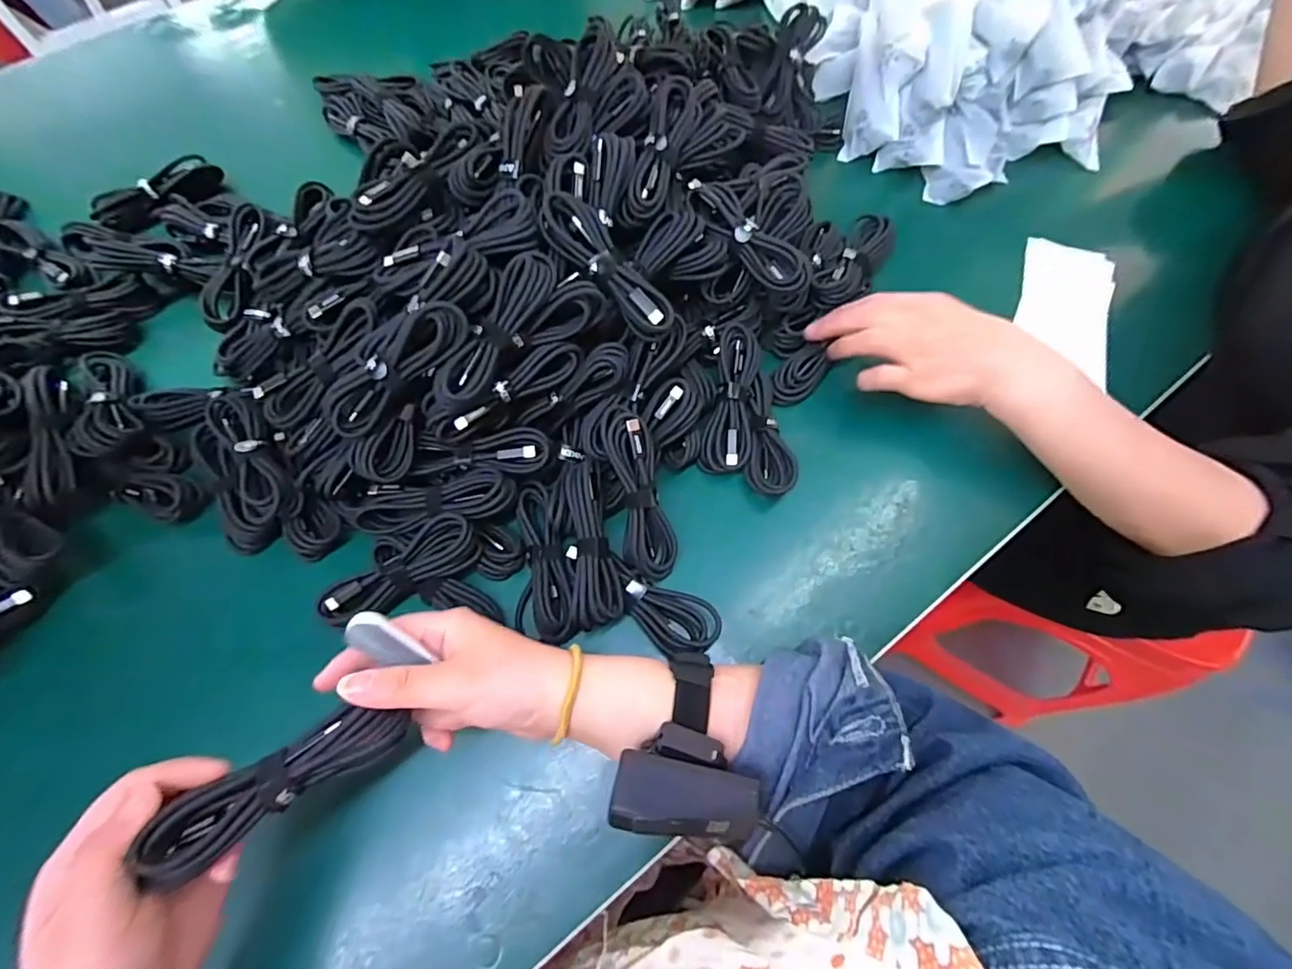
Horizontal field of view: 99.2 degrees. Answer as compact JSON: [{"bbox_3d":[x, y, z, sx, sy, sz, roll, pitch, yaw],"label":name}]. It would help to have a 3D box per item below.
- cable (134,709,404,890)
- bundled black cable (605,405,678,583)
[{"bbox_3d":[-0.167,0.136,0.253,0.106,0.018,0.028,-26,70,-26],"label":"cable"},{"bbox_3d":[-0.005,0.006,0.387,0.035,0.025,0.120,-13,99,-4],"label":"bundled black cable"}]

